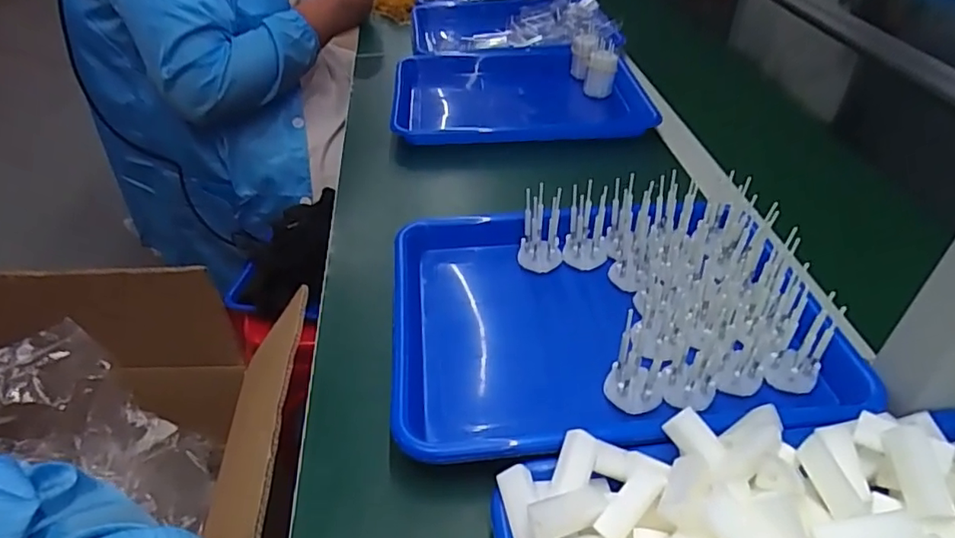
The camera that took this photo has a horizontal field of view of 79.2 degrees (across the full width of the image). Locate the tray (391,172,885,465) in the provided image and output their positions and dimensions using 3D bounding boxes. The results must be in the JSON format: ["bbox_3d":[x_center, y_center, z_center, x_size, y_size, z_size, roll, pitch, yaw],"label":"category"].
[{"bbox_3d":[0.094,0.026,0.456,0.319,0.069,0.250,-5,41,-6],"label":"tray"}]

